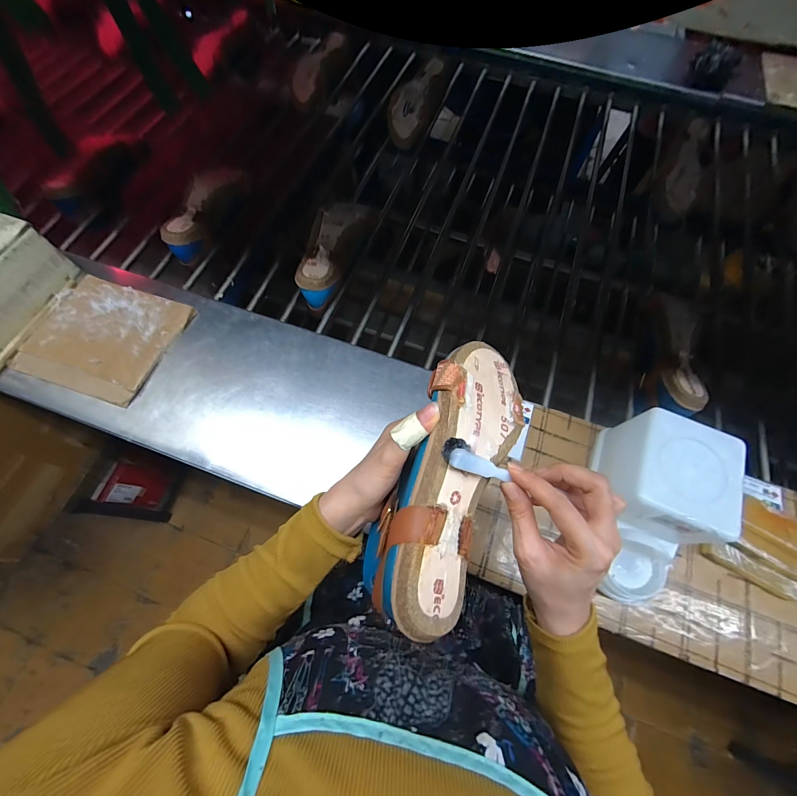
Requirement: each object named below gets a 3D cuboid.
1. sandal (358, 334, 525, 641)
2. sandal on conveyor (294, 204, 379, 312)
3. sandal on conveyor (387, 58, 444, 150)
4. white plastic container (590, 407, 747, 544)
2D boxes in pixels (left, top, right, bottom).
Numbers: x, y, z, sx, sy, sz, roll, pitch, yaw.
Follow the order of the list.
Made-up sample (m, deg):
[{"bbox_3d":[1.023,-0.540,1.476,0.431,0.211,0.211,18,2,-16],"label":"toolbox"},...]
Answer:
[{"bbox_3d":[0.043,0.047,0.268,0.082,0.056,0.234,21,69,7],"label":"sandal"},{"bbox_3d":[-0.114,-0.259,0.591,0.081,0.060,0.219,21,68,7],"label":"sandal on conveyor"},{"bbox_3d":[0.037,-0.665,0.756,0.086,0.045,0.240,18,78,6],"label":"sandal on conveyor"},{"bbox_3d":[0.281,0.094,0.378,0.098,0.108,0.116,24,69,9],"label":"white plastic container"}]

